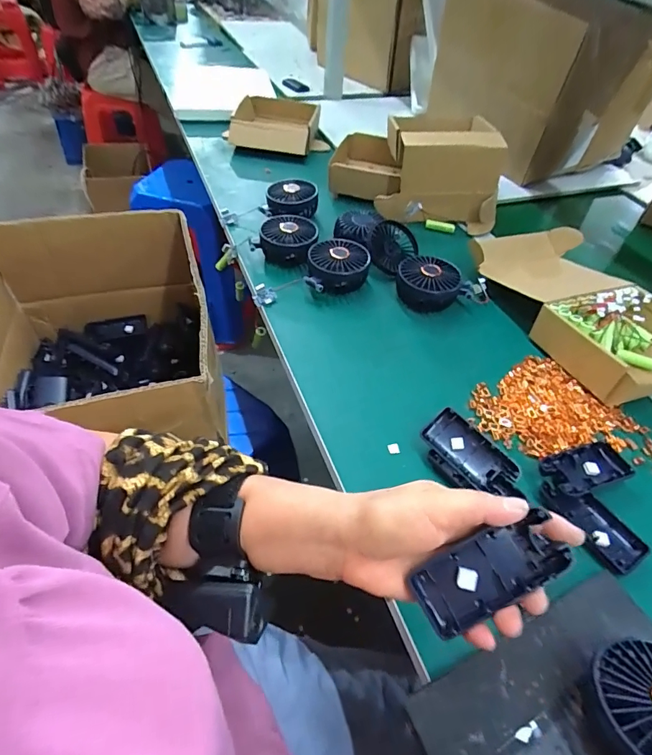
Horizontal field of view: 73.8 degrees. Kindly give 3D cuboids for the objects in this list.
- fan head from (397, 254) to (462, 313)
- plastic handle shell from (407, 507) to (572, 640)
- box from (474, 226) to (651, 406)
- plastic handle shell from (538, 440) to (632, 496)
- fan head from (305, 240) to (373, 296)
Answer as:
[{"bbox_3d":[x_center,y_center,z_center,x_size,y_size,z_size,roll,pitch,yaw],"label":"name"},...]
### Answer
[{"bbox_3d":[0.143,-0.129,0.610,0.087,0.051,0.078,11,46,4],"label":"fan head"},{"bbox_3d":[0.100,0.121,0.267,0.092,0.023,0.039,-26,50,2],"label":"plastic handle shell"},{"bbox_3d":[0.341,-0.102,0.587,0.170,0.062,0.313,-13,49,-18],"label":"box"},{"bbox_3d":[0.256,0.091,0.430,0.093,0.020,0.044,-13,49,-18],"label":"plastic handle shell"},{"bbox_3d":[0.016,-0.161,0.634,0.084,0.050,0.083,3,46,-3],"label":"fan head"}]

